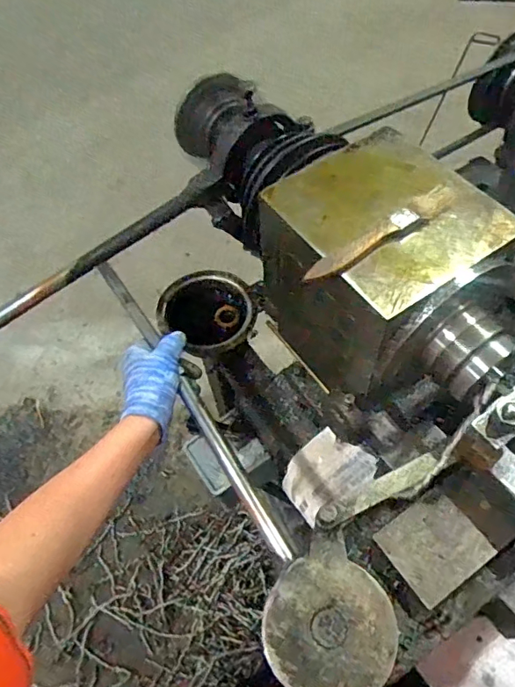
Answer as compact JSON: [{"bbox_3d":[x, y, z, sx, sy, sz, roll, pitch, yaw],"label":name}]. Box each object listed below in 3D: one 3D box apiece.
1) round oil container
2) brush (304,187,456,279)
[{"bbox_3d":[-0.066,-0.046,0.701,0.123,0.058,0.127,-2,58,3],"label":"round oil container"},{"bbox_3d":[0.101,-0.090,0.411,0.147,0.016,0.018,-29,61,-14],"label":"brush"}]

